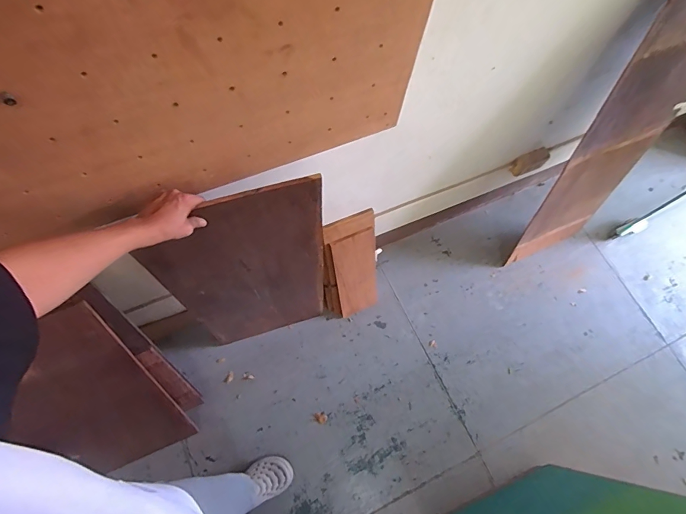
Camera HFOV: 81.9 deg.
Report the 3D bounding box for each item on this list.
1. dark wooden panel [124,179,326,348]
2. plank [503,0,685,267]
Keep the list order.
[{"bbox_3d":[-0.243,0.086,1.102,0.395,0.882,0.016,-15,67,-14],"label":"dark wooden panel"},{"bbox_3d":[0.840,-0.381,1.158,0.396,1.297,0.021,-22,60,-11],"label":"plank"}]

